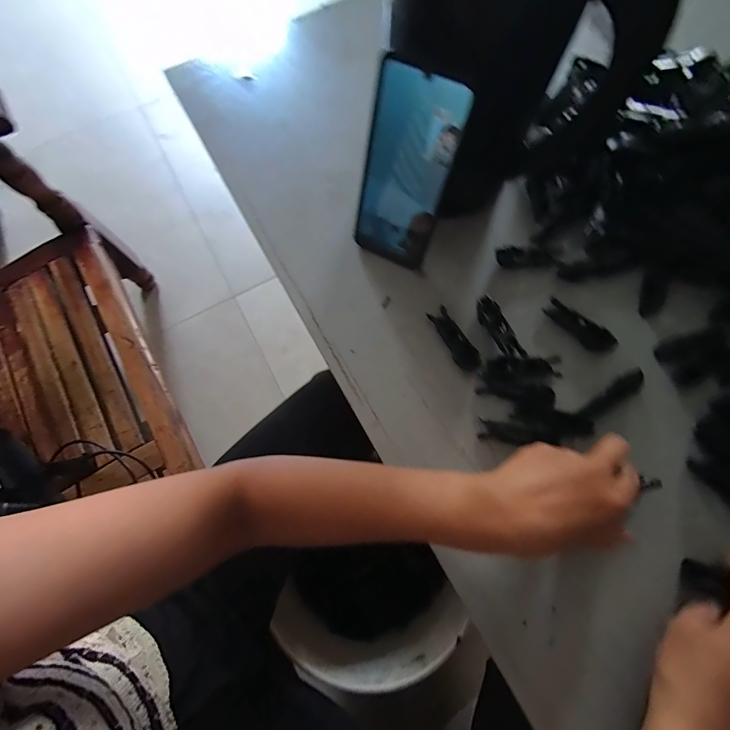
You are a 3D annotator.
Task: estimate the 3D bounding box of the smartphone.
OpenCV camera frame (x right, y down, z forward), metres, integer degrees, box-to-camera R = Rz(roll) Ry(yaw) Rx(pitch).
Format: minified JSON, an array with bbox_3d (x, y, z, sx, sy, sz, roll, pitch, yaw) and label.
[{"bbox_3d":[0.034,-0.164,0.328,0.074,0.162,0.011,25,55,8],"label":"smartphone"}]

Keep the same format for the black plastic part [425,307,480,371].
[{"bbox_3d":[0.089,-0.025,0.363,0.019,0.013,0.070,-29,75,-7],"label":"black plastic part"}]

